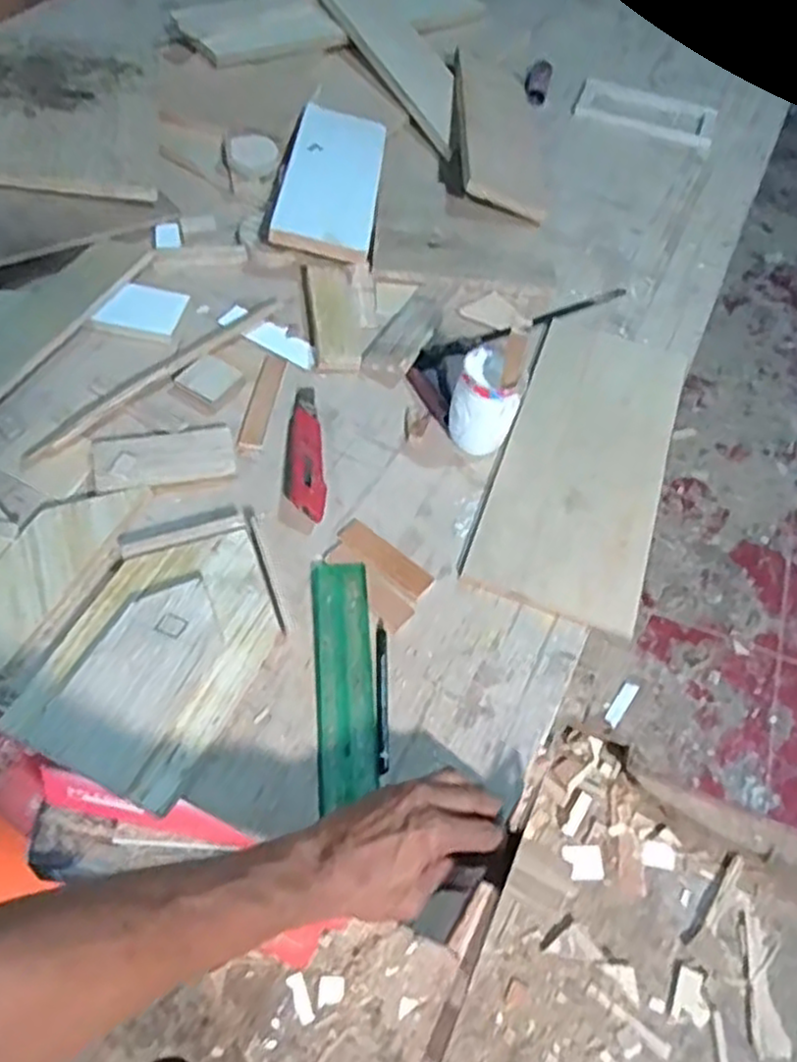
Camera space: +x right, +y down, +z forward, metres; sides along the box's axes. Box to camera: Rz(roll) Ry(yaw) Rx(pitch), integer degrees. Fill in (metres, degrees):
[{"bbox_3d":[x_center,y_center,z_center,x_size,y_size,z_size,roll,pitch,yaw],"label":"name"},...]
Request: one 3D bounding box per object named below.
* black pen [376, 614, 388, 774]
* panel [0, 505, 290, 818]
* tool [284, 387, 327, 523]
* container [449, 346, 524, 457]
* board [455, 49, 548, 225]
[{"bbox_3d":[-0.013,0.131,0.588,0.009,0.005,0.124,2,57,-4],"label":"black pen"},{"bbox_3d":[-0.184,0.082,0.589,0.148,0.034,0.237,22,58,10],"label":"panel"},{"bbox_3d":[-0.093,-0.084,0.706,0.036,0.025,0.163,-4,57,-8],"label":"tool"},{"bbox_3d":[0.081,-0.123,0.702,0.055,0.082,0.059,-24,64,-20],"label":"container"},{"bbox_3d":[0.139,-0.558,1.017,0.119,0.015,0.379,15,52,-17],"label":"board"}]

